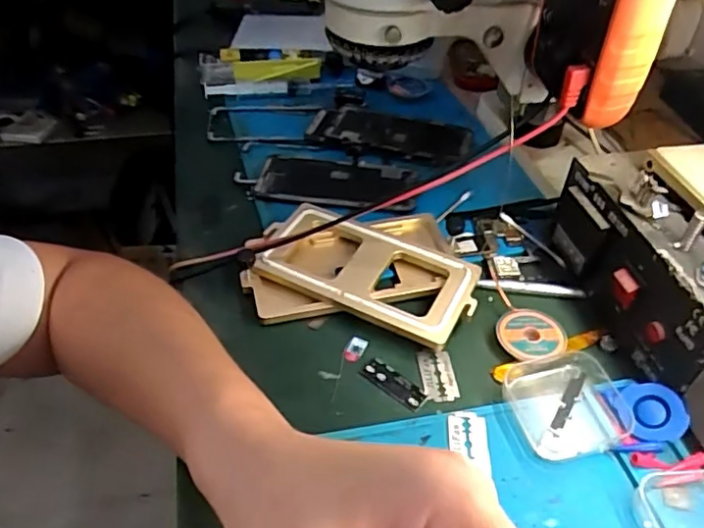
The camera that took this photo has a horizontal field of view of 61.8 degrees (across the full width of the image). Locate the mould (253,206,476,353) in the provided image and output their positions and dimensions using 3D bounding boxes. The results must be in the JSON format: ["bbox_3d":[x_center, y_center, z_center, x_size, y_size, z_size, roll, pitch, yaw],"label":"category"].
[{"bbox_3d":[0.010,0.005,0.433,0.158,0.021,0.080,18,45,17],"label":"mould"}]

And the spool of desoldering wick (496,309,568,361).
[{"bbox_3d":[0.122,0.049,0.401,0.045,0.008,0.042,1,43,-1],"label":"spool of desoldering wick"}]

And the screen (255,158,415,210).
[{"bbox_3d":[-0.013,-0.075,0.528,0.137,0.005,0.068,9,43,8],"label":"screen"}]

